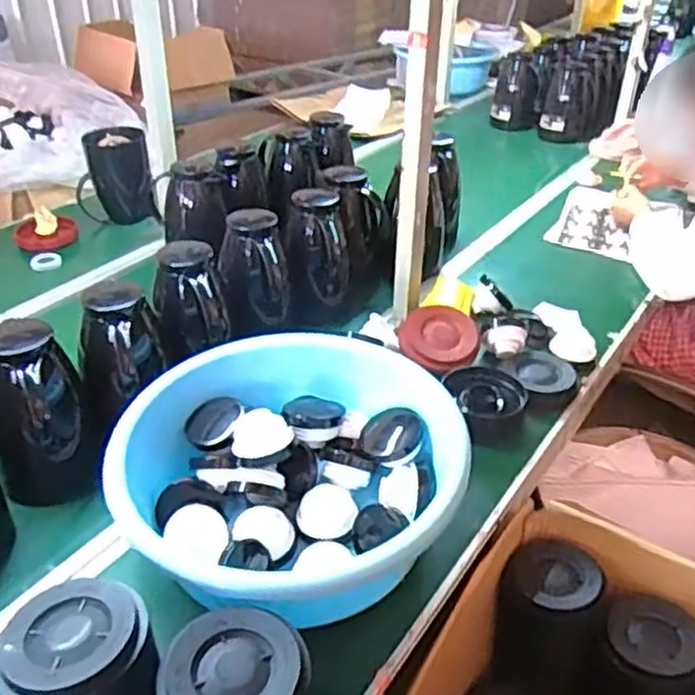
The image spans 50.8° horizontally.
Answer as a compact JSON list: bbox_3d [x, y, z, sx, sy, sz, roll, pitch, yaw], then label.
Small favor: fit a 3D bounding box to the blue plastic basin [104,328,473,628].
[{"bbox_3d":[-0.067,0.137,0.811,0.363,0.130,0.325,-8,34,-13],"label":"blue plastic basin"}]

